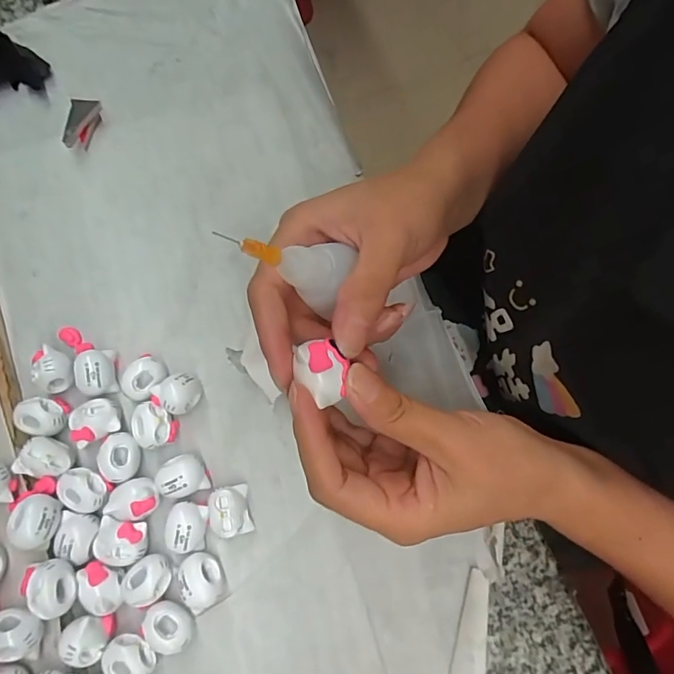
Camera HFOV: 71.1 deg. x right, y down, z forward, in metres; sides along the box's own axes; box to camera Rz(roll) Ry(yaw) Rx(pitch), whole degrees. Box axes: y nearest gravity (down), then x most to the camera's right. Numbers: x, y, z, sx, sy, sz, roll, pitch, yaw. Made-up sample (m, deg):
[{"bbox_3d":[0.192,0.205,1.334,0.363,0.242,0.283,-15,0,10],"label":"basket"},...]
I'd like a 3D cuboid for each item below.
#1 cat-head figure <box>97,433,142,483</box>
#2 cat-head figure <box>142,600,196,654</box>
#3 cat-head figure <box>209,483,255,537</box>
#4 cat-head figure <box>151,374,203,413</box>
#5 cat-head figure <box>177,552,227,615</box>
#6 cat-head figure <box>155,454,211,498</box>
[{"bbox_3d":[-0.116,0.064,0.251,0.021,0.015,0.024,-5,76,-3],"label":"cat-head figure"},{"bbox_3d":[-0.082,0.142,0.232,0.025,0.016,0.018,21,76,4],"label":"cat-head figure"},{"bbox_3d":[-0.055,0.091,0.246,0.019,0.017,0.024,-10,76,-4],"label":"cat-head figure"},{"bbox_3d":[-0.087,0.031,0.259,0.023,0.022,0.022,0,76,-2],"label":"cat-head figure"},{"bbox_3d":[-0.068,0.122,0.238,0.019,0.018,0.024,-25,78,-8],"label":"cat-head figure"},{"bbox_3d":[-0.081,0.074,0.251,0.025,0.019,0.021,-4,76,-3],"label":"cat-head figure"}]

